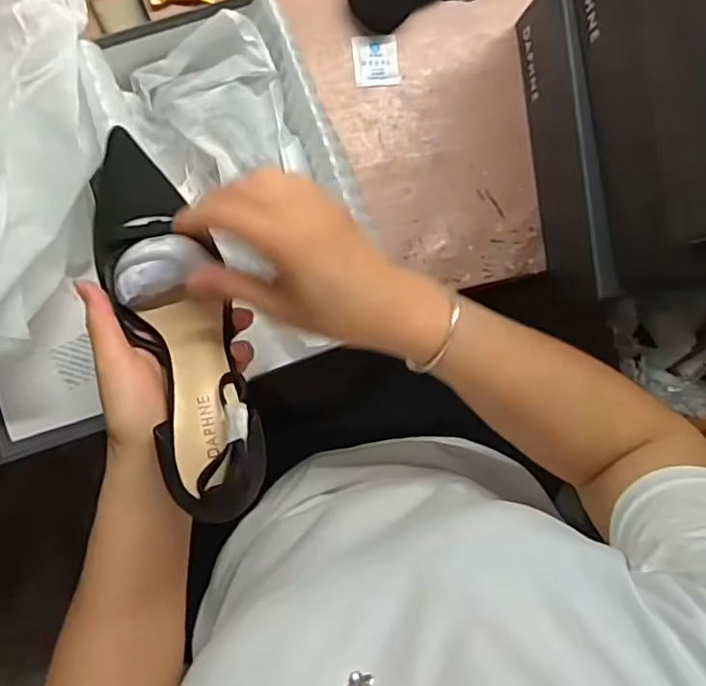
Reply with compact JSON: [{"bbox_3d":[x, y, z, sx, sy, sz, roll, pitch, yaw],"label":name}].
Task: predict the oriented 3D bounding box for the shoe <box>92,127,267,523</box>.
[{"bbox_3d":[-0.110,-0.013,0.374,0.059,0.057,0.240,-20,79,-9],"label":"shoe"}]

